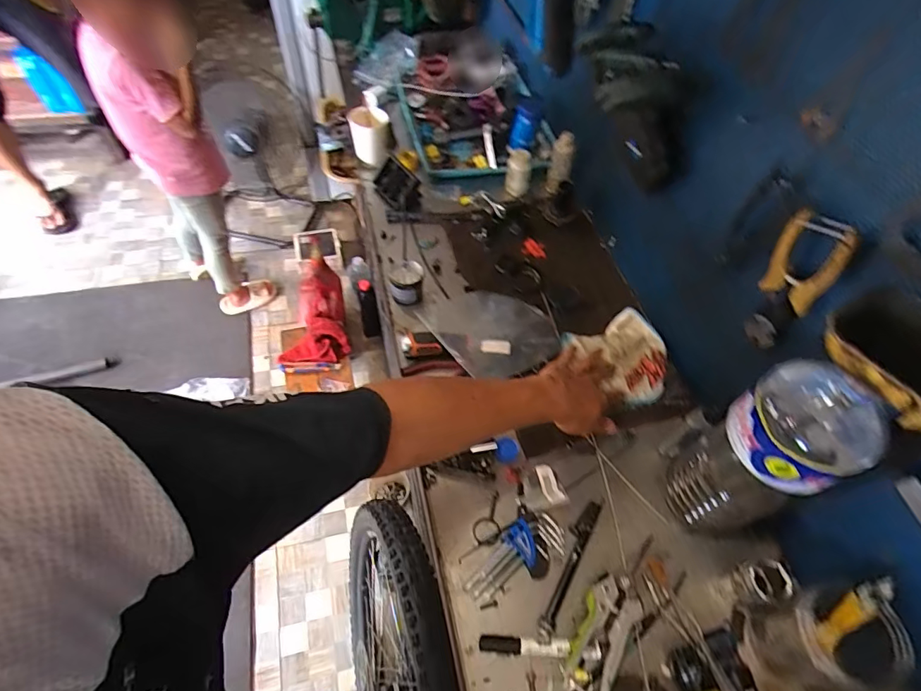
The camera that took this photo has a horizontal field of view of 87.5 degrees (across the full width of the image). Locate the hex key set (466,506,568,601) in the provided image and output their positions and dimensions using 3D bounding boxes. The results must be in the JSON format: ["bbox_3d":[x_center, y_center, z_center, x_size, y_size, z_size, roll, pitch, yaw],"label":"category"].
[{"bbox_3d":[0.070,0.251,0.562,0.066,0.018,0.125,35,60,17],"label":"hex key set"}]

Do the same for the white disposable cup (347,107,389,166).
[{"bbox_3d":[-0.175,-0.408,0.926,0.071,0.084,0.078,-5,56,-9],"label":"white disposable cup"}]

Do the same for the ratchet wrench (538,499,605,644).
[{"bbox_3d":[0.131,0.258,0.571,0.023,0.022,0.178,27,58,13],"label":"ratchet wrench"}]

